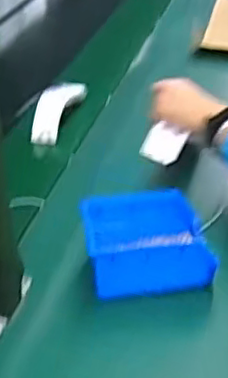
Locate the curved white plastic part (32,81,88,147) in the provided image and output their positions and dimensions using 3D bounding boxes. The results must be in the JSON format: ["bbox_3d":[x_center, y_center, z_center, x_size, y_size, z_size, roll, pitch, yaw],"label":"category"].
[{"bbox_3d":[-0.098,-0.139,1.121,0.047,0.046,0.156,11,47,20],"label":"curved white plastic part"}]

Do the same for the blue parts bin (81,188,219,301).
[{"bbox_3d":[0.037,0.066,0.746,0.134,0.076,0.111,-5,31,-6],"label":"blue parts bin"}]

